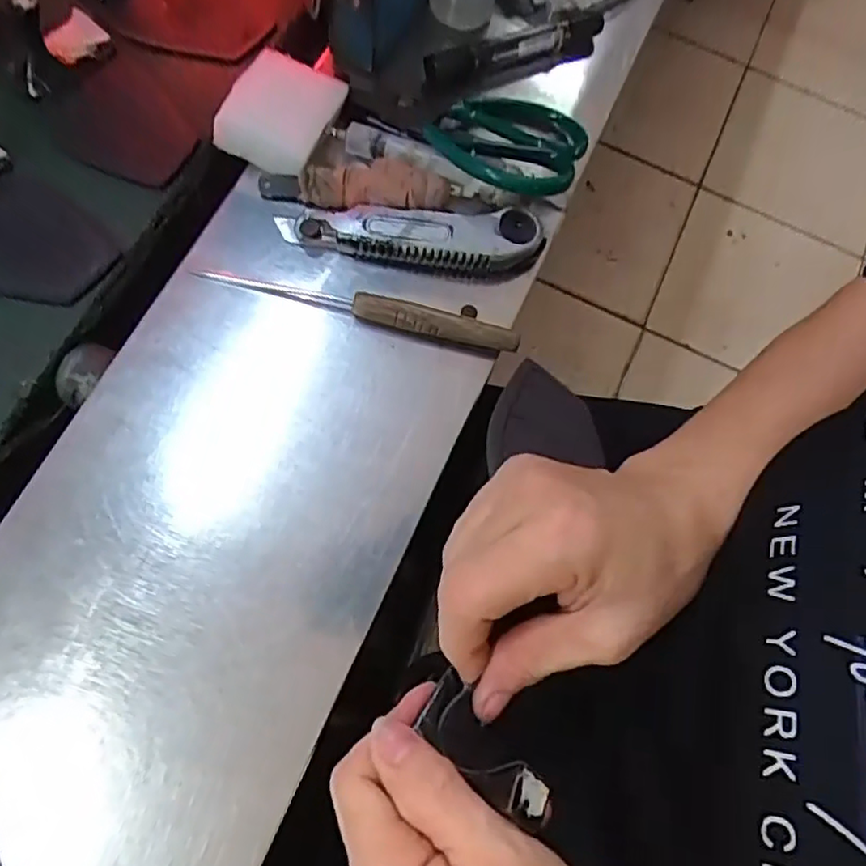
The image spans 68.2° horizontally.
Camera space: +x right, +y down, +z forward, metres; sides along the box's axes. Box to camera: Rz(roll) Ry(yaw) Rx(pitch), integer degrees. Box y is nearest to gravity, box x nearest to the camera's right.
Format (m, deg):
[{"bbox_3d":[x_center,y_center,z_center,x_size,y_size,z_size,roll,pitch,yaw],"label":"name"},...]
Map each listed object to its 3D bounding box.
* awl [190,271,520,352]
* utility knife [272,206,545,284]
[{"bbox_3d":[-0.046,-0.077,0.386,0.195,0.019,0.015,14,72,-1],"label":"awl"},{"bbox_3d":[-0.014,-0.126,0.408,0.164,0.025,0.036,5,73,-4],"label":"utility knife"}]

